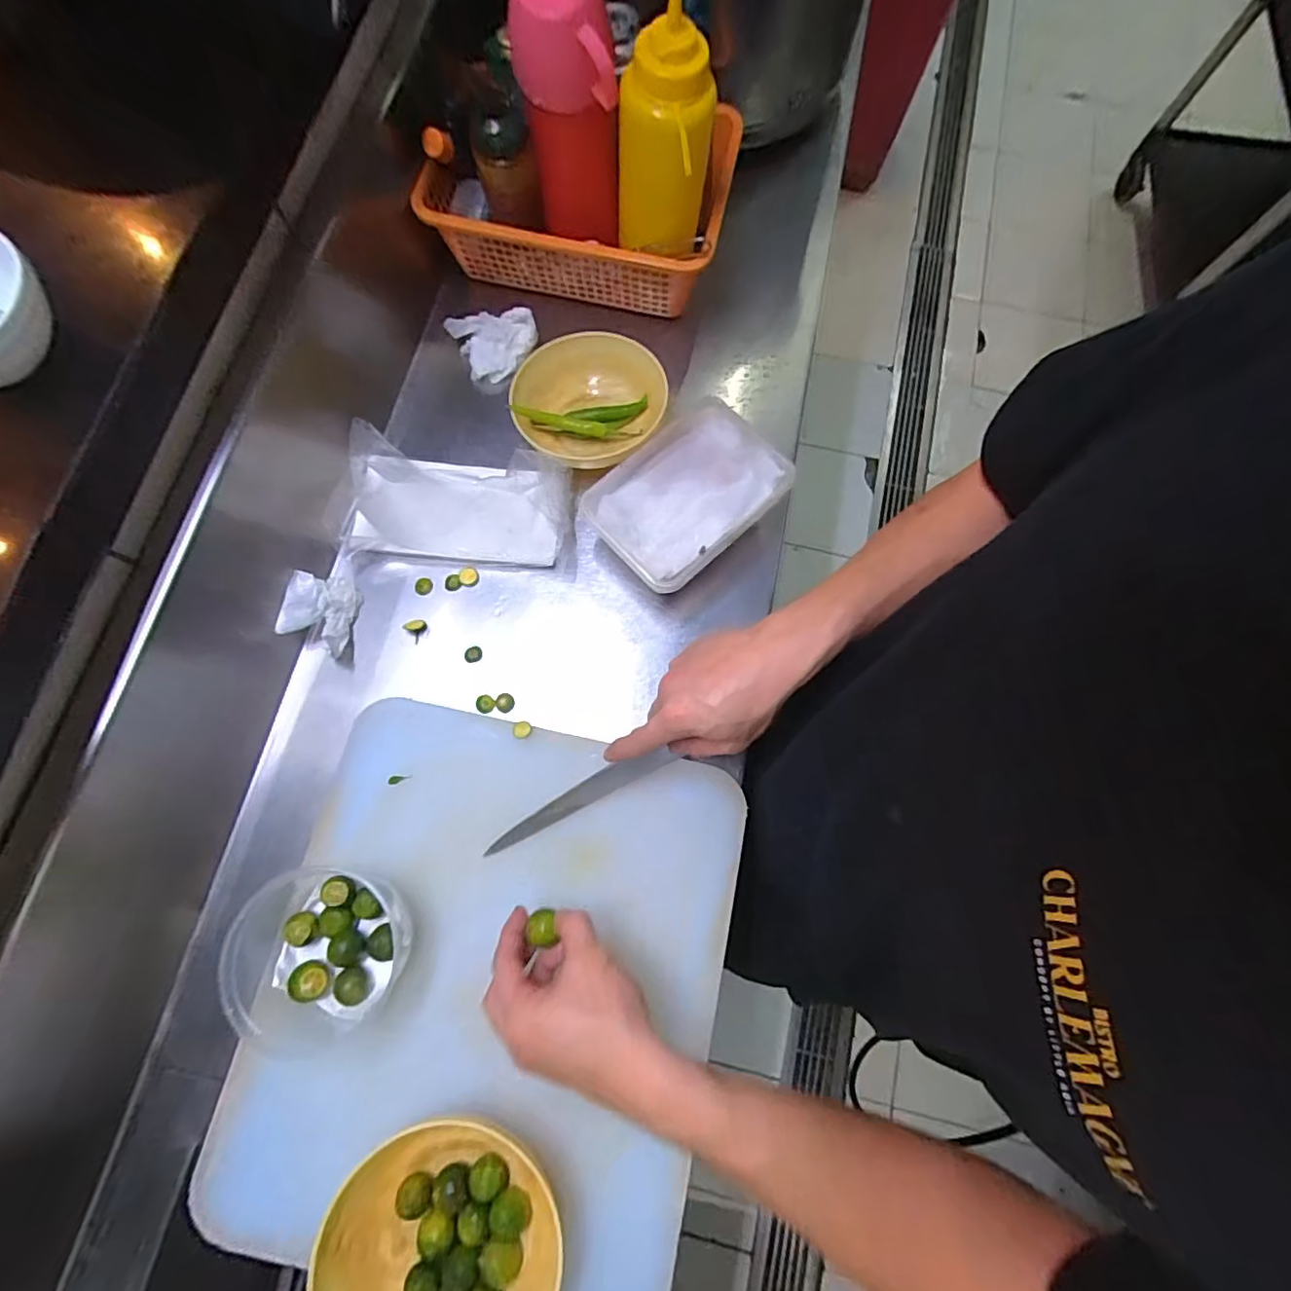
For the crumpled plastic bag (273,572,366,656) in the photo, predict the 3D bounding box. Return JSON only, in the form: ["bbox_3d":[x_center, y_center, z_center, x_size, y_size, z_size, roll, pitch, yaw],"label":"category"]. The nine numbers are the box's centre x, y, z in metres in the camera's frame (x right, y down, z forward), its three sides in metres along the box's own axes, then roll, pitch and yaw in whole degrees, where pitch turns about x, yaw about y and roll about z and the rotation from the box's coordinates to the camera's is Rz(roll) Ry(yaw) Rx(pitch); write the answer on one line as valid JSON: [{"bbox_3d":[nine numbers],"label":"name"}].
[{"bbox_3d":[-0.293,-0.030,0.513,0.047,0.042,0.069,4,76,1],"label":"crumpled plastic bag"}]

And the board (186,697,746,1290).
[{"bbox_3d":[-0.117,0.254,0.439,0.338,0.027,0.377,12,76,3],"label":"board"}]

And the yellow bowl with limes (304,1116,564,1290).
[{"bbox_3d":[-0.133,0.397,0.371,0.146,0.053,0.124,0,76,0],"label":"yellow bowl with limes"}]

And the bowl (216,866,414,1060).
[{"bbox_3d":[-0.239,0.224,0.410,0.108,0.061,0.112,0,76,0],"label":"bowl"}]

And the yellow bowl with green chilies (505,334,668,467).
[{"bbox_3d":[-0.055,-0.235,0.573,0.150,0.048,0.146,-3,76,-1],"label":"yellow bowl with green chilies"}]

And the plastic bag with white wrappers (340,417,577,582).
[{"bbox_3d":[-0.171,-0.140,0.525,0.206,0.103,0.102,5,76,1],"label":"plastic bag with white wrappers"}]

